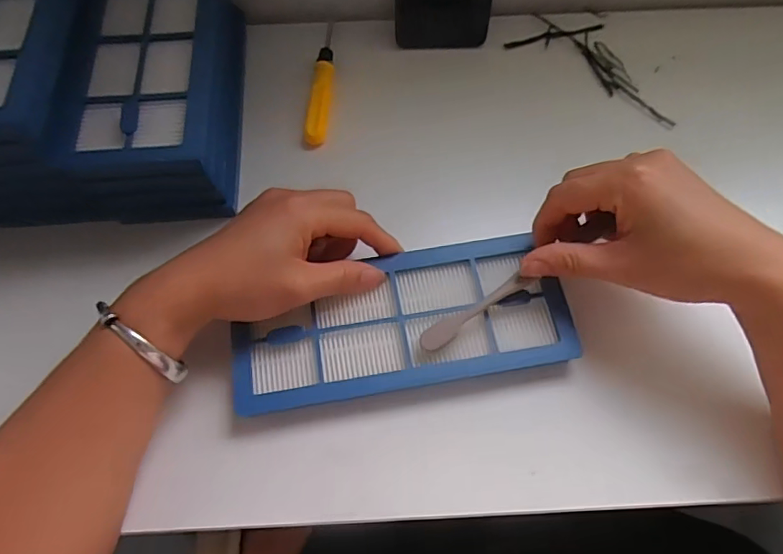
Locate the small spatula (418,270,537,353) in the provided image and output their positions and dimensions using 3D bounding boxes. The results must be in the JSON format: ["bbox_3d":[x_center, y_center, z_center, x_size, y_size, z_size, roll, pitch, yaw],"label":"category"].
[{"bbox_3d":[0.050,0.021,0.312,0.074,0.008,0.012,-33,69,-3],"label":"small spatula"}]

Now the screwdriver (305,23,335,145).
[{"bbox_3d":[-0.054,-0.158,0.413,0.014,0.014,0.120,3,65,2],"label":"screwdriver"}]

